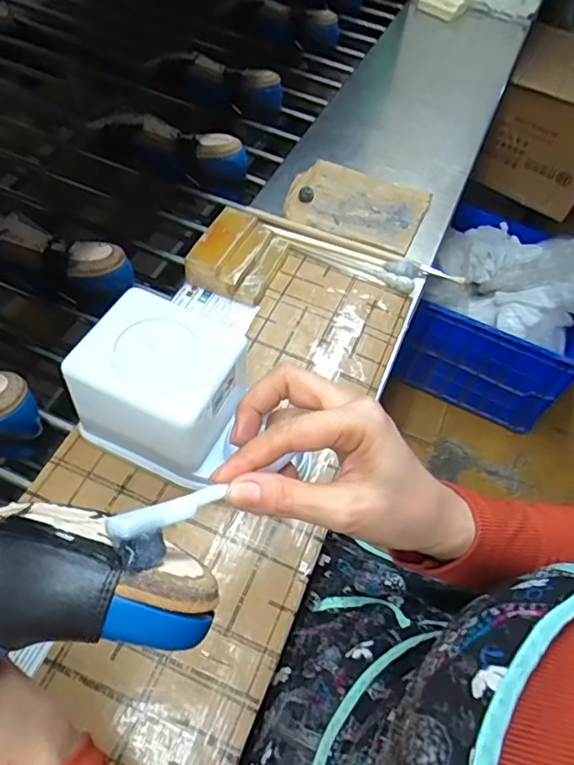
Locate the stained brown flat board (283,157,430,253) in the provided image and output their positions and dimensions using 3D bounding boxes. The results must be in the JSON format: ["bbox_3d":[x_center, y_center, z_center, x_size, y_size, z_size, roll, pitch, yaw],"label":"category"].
[{"bbox_3d":[0.088,-0.228,0.697,0.164,0.011,0.132,20,57,9],"label":"stained brown flat board"}]

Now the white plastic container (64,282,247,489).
[{"bbox_3d":[-0.095,0.010,0.448,0.131,0.109,0.099,23,57,11],"label":"white plastic container"}]

